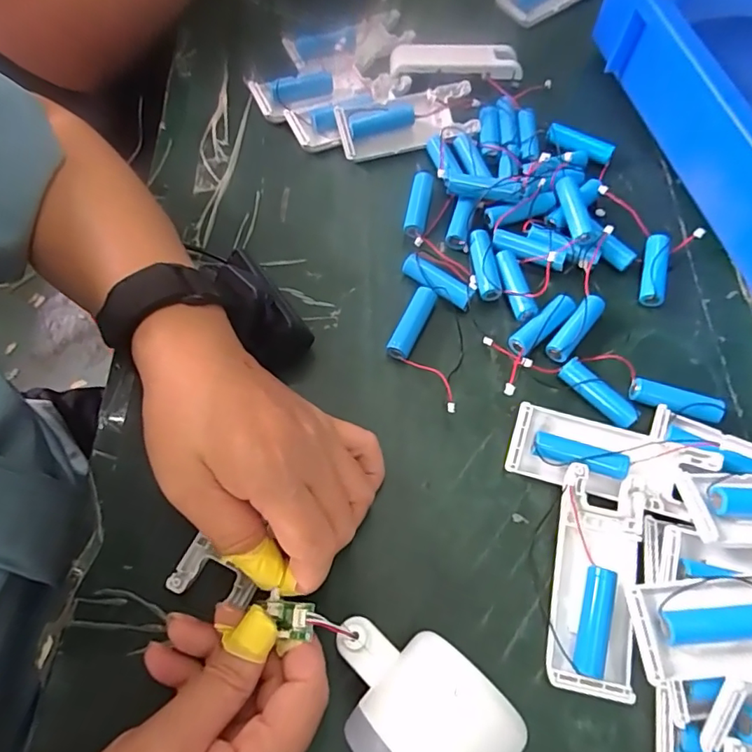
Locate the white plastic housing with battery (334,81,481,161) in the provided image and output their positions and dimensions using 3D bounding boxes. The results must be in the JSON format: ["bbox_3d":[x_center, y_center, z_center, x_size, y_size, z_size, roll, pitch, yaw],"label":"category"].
[{"bbox_3d":[0.024,-0.189,0.393,0.103,0.026,0.035,-16,66,-8],"label":"white plastic housing with battery"}]

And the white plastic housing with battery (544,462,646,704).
[{"bbox_3d":[0.110,0.101,0.261,0.041,0.016,0.102,13,66,5],"label":"white plastic housing with battery"}]

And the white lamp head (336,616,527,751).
[{"bbox_3d":[0.015,0.139,0.223,0.078,0.060,0.055,41,71,16],"label":"white lamp head"}]

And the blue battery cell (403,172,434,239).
[{"bbox_3d":[0.029,-0.120,0.366,0.014,0.013,0.050,10,66,4],"label":"blue battery cell"}]

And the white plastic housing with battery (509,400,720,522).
[{"bbox_3d":[0.125,0.045,0.283,0.101,0.019,0.037,16,66,7],"label":"white plastic housing with battery"}]

